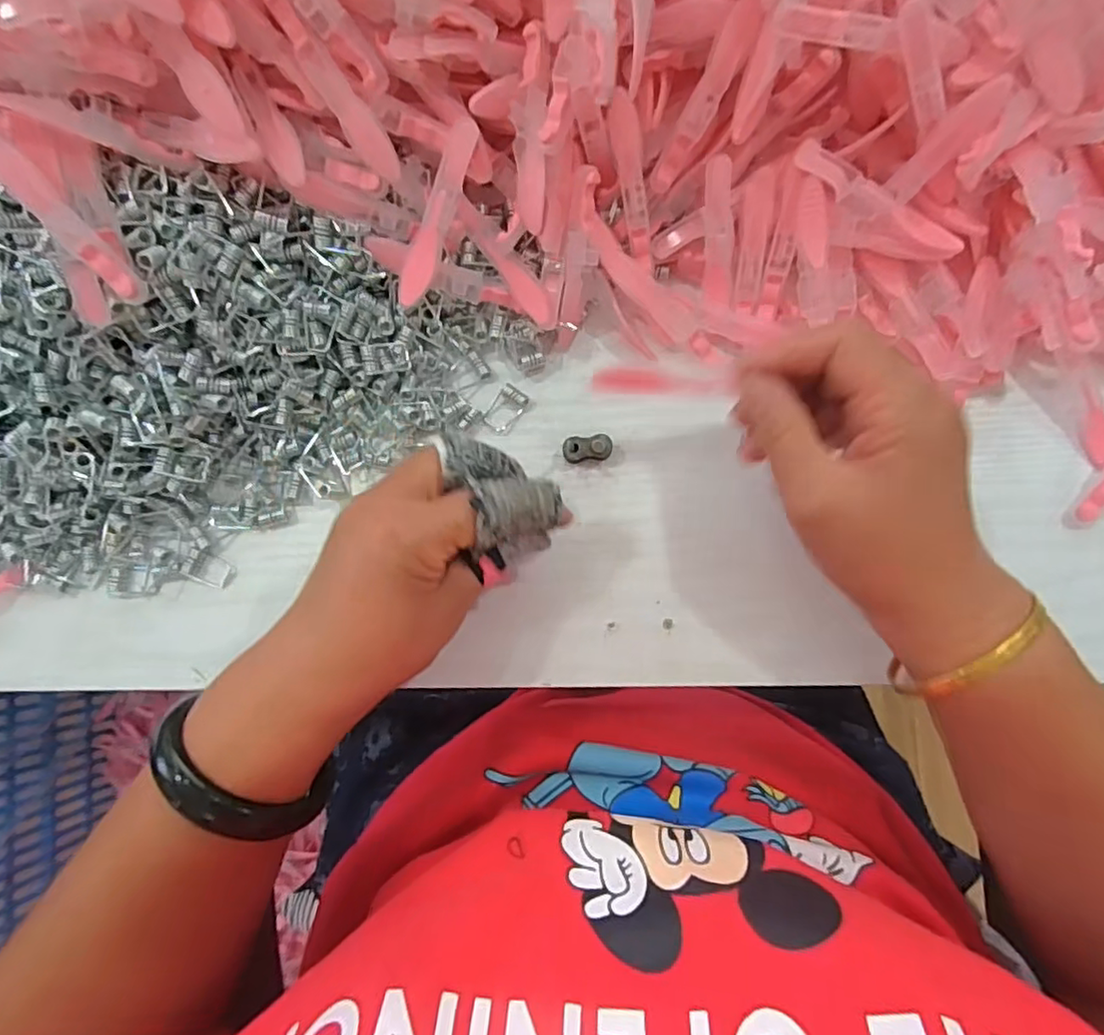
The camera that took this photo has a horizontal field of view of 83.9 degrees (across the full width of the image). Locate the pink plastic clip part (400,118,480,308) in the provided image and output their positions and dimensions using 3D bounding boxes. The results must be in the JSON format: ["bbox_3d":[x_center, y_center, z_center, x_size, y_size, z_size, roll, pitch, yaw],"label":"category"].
[{"bbox_3d":[-0.051,-0.132,0.270,0.011,0.007,0.078,26,105,6],"label":"pink plastic clip part"}]

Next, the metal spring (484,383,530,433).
[{"bbox_3d":[-0.024,-0.055,0.305,0.015,0.006,0.024,38,86,7],"label":"metal spring"}]

